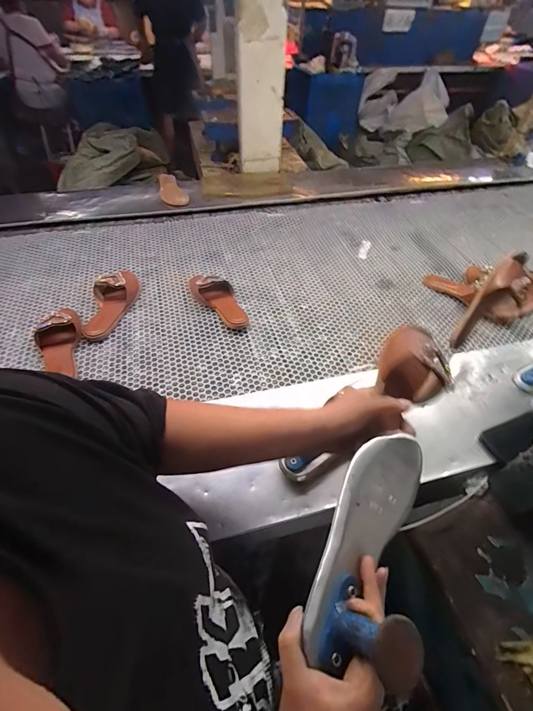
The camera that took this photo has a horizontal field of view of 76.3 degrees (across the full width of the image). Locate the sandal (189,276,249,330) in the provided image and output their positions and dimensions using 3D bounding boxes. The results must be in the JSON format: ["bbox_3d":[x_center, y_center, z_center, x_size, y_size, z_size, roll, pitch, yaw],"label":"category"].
[{"bbox_3d":[-0.119,-0.152,0.889,0.089,0.037,0.224,-35,57,-29],"label":"sandal"}]

